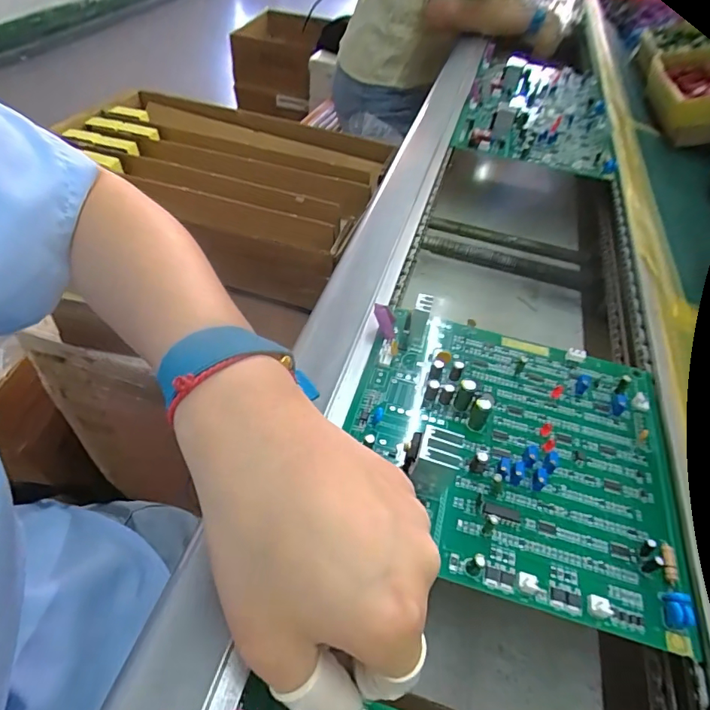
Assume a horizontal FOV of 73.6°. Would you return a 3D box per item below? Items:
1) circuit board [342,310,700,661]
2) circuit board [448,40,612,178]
[{"bbox_3d":[0.092,0.041,0.273,0.181,0.031,0.175,16,48,8],"label":"circuit board"},{"bbox_3d":[0.251,-0.359,0.648,0.178,0.025,0.365,16,48,8],"label":"circuit board"}]

